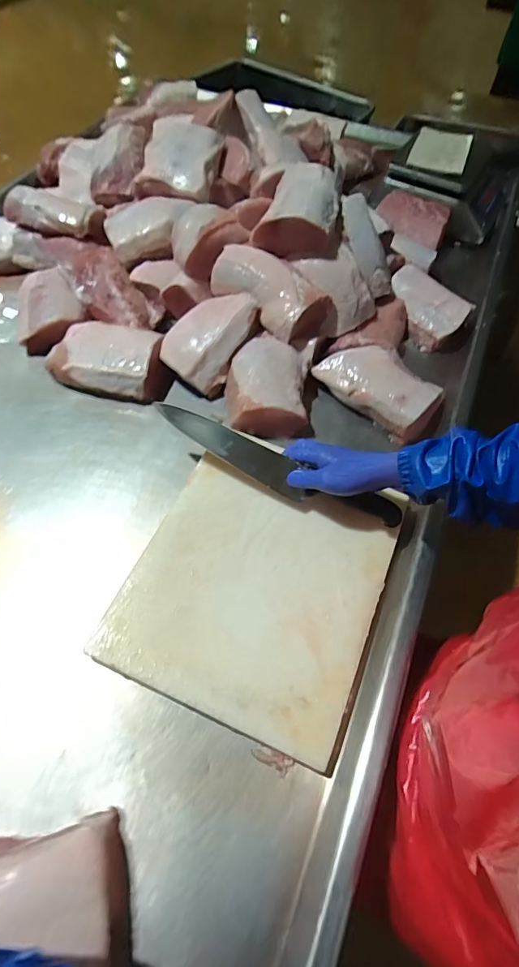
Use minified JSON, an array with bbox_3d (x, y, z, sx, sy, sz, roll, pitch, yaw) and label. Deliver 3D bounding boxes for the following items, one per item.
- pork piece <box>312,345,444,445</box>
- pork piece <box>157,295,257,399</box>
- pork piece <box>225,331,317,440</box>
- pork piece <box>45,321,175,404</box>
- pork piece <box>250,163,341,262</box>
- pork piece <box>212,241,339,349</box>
[{"bbox_3d":[0.203,-0.163,0.744,0.204,0.055,0.111,34,64,18],"label":"pork piece"},{"bbox_3d":[-0.080,-0.249,0.769,0.124,0.071,0.181,30,77,22],"label":"pork piece"},{"bbox_3d":[0.013,-0.157,0.736,0.135,0.075,0.175,6,59,2],"label":"pork piece"},{"bbox_3d":[-0.241,-0.208,0.765,0.199,0.058,0.128,19,61,10],"label":"pork piece"},{"bbox_3d":[0.068,-0.463,0.757,0.130,0.068,0.180,15,60,8],"label":"pork piece"},{"bbox_3d":[0.023,-0.316,0.748,0.204,0.072,0.088,36,65,18],"label":"pork piece"}]

